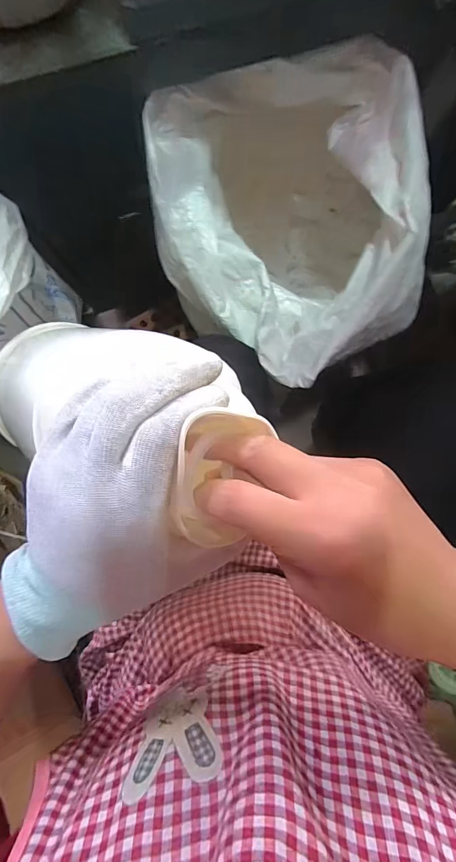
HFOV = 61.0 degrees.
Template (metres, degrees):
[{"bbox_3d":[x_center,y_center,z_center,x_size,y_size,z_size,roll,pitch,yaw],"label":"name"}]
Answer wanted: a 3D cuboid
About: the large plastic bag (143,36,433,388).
[{"bbox_3d":[0.074,-0.257,0.523,0.304,0.233,0.364,-17,89,0],"label":"large plastic bag"}]

